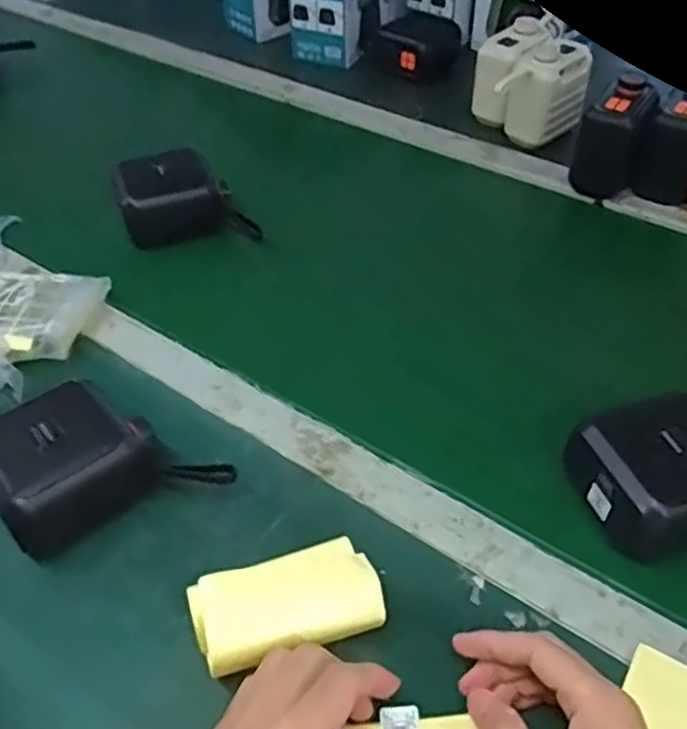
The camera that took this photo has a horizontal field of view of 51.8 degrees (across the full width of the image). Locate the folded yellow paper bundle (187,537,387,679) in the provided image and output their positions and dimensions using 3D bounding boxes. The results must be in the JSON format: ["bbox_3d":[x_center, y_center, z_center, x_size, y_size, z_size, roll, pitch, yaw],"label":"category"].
[{"bbox_3d":[-0.031,0.138,0.398,0.101,0.038,0.052,-15,46,-14],"label":"folded yellow paper bundle"}]

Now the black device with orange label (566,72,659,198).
[{"bbox_3d":[0.271,-0.225,0.718,0.061,0.105,0.061,17,47,17],"label":"black device with orange label"}]

